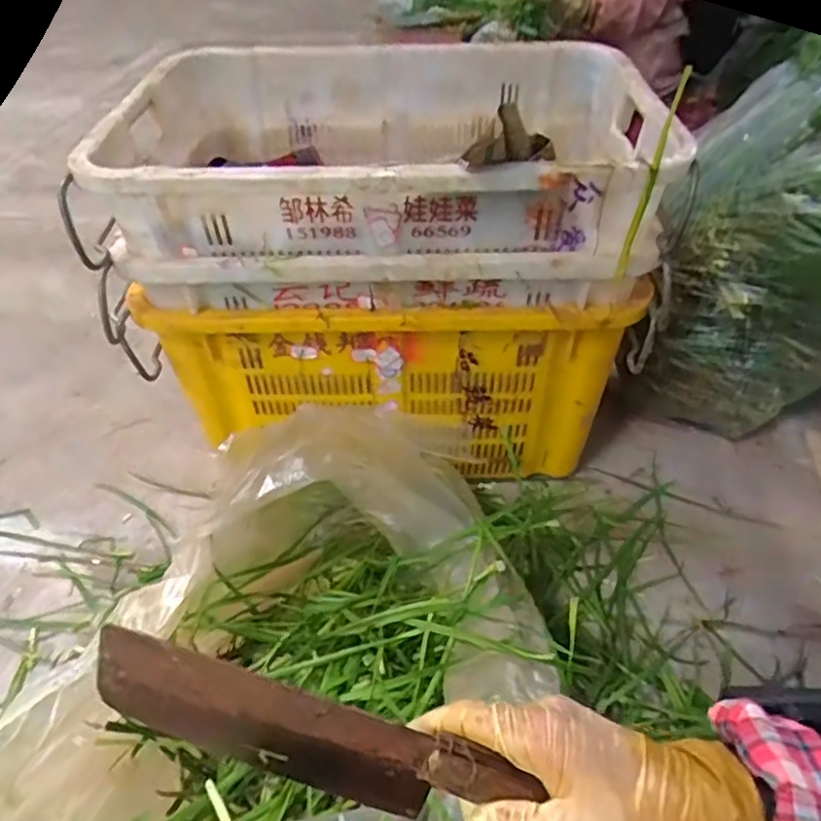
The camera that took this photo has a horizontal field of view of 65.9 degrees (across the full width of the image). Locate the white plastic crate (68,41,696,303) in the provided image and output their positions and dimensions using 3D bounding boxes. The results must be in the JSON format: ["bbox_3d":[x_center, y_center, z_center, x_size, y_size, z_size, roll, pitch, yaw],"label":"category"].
[{"bbox_3d":[-0.043,-0.370,0.913,0.685,0.178,0.571,-2,44,0],"label":"white plastic crate"}]

